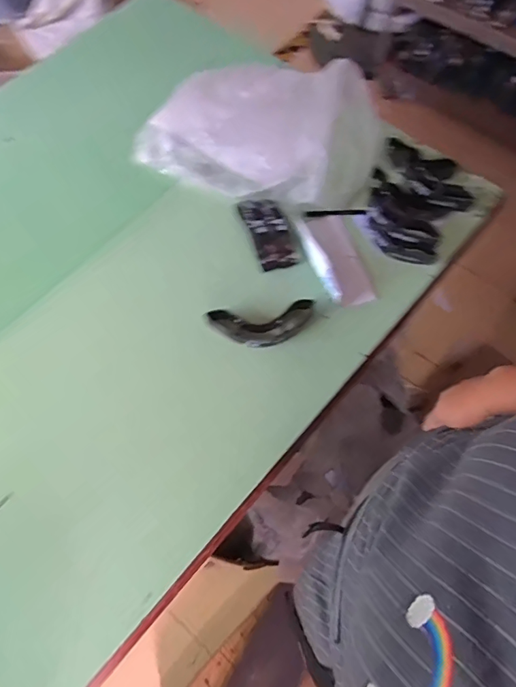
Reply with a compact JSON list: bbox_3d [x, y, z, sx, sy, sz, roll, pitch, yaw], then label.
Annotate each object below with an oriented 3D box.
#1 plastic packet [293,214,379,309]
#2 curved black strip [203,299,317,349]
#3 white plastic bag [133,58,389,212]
[{"bbox_3d":[0.151,-0.167,0.889,0.102,0.046,0.203,-20,68,-7],"label":"plastic packet"},{"bbox_3d":[0.007,-0.034,0.834,0.194,0.039,0.074,-6,67,-1],"label":"curved black strip"},{"bbox_3d":[0.005,-0.449,0.961,0.496,0.125,0.302,15,68,8],"label":"white plastic bag"}]

